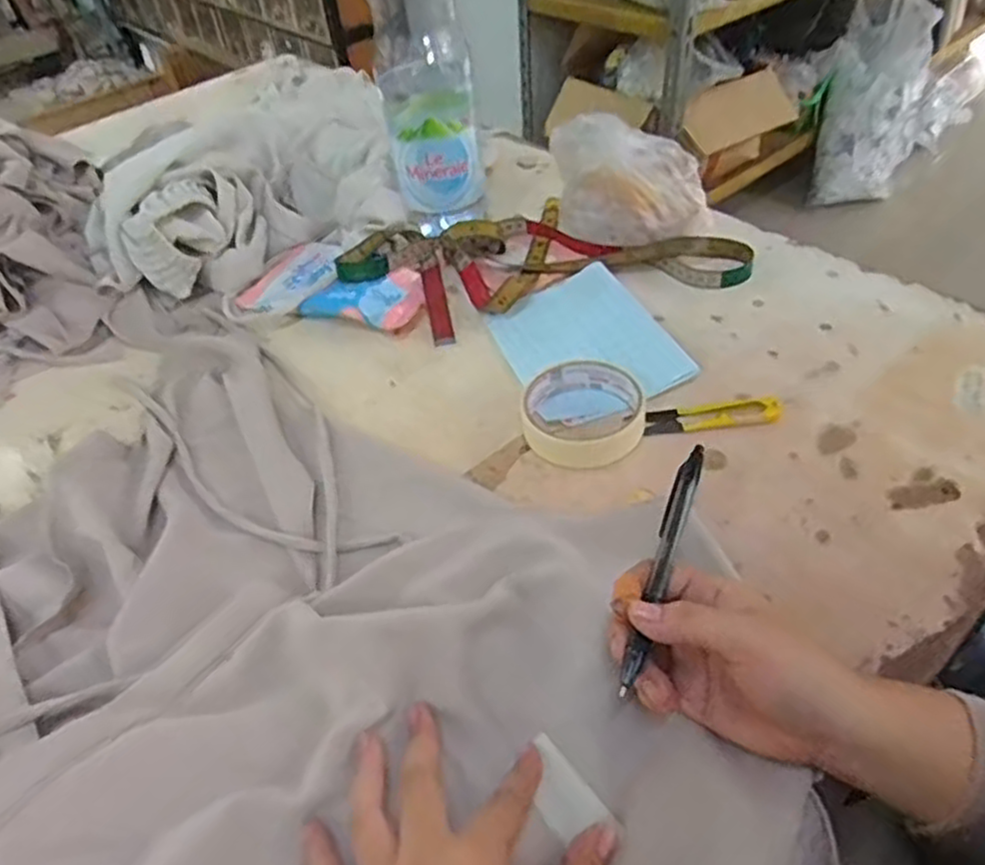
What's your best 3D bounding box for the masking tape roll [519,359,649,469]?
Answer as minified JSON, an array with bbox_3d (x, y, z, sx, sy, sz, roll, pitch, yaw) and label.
[{"bbox_3d":[0.063,-0.017,0.520,0.085,0.024,0.081,-3,45,3],"label":"masking tape roll"}]

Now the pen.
[{"bbox_3d":[0.086,0.066,0.373,0.013,0.009,0.140,13,58,20],"label":"pen"}]

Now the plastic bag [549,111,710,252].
[{"bbox_3d":[0.121,-0.224,0.661,0.138,0.103,0.083,3,47,9],"label":"plastic bag"}]

